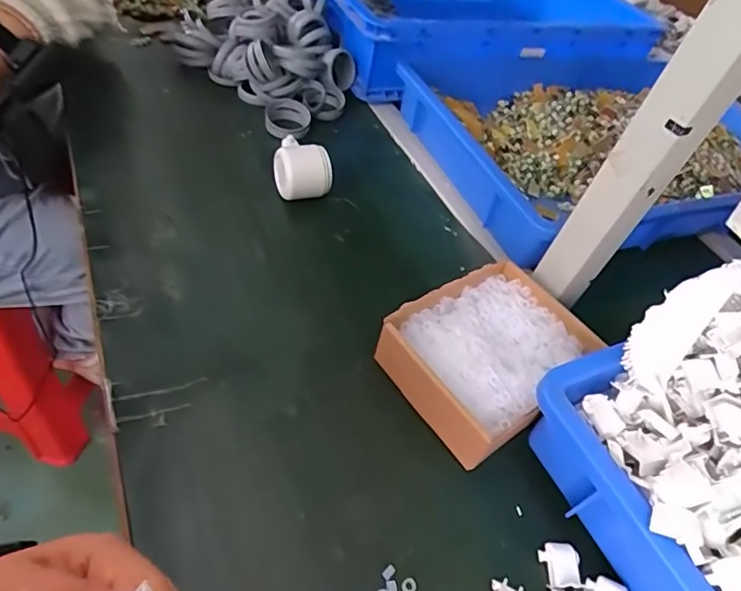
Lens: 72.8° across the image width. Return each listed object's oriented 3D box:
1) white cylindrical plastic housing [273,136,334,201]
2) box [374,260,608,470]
[{"bbox_3d":[-0.081,-0.145,0.583,0.064,0.053,0.067,-4,51,-16],"label":"white cylindrical plastic housing"},{"bbox_3d":[0.107,0.049,0.453,0.180,0.045,0.135,-26,60,-31],"label":"box"}]

